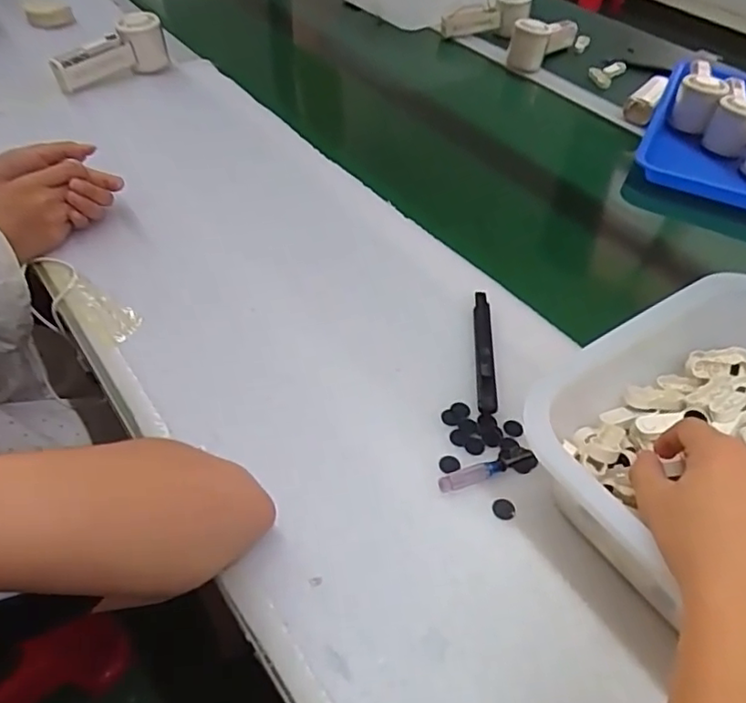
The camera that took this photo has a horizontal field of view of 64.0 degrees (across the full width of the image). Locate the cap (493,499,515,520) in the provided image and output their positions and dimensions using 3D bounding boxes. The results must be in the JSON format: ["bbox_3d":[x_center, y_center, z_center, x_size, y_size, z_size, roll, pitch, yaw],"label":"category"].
[{"bbox_3d":[0.089,0.107,0.406,0.015,0.004,0.015,21,49,14],"label":"cap"}]

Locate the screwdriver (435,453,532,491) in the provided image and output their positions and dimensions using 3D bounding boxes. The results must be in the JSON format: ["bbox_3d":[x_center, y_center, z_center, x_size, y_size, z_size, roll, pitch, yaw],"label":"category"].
[{"bbox_3d":[0.081,0.084,0.420,0.074,0.008,0.013,-11,49,-15],"label":"screwdriver"}]

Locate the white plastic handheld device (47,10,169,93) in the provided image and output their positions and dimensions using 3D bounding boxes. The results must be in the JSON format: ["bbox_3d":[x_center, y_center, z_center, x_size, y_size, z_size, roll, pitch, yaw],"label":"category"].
[{"bbox_3d":[-0.342,-0.390,0.780,0.045,0.072,0.165,29,51,20],"label":"white plastic handheld device"}]

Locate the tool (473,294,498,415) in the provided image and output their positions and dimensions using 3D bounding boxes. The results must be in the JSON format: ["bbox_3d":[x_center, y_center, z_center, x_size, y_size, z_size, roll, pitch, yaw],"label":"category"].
[{"bbox_3d":[0.093,-0.006,0.499,0.014,0.013,0.135,6,47,0],"label":"tool"}]

